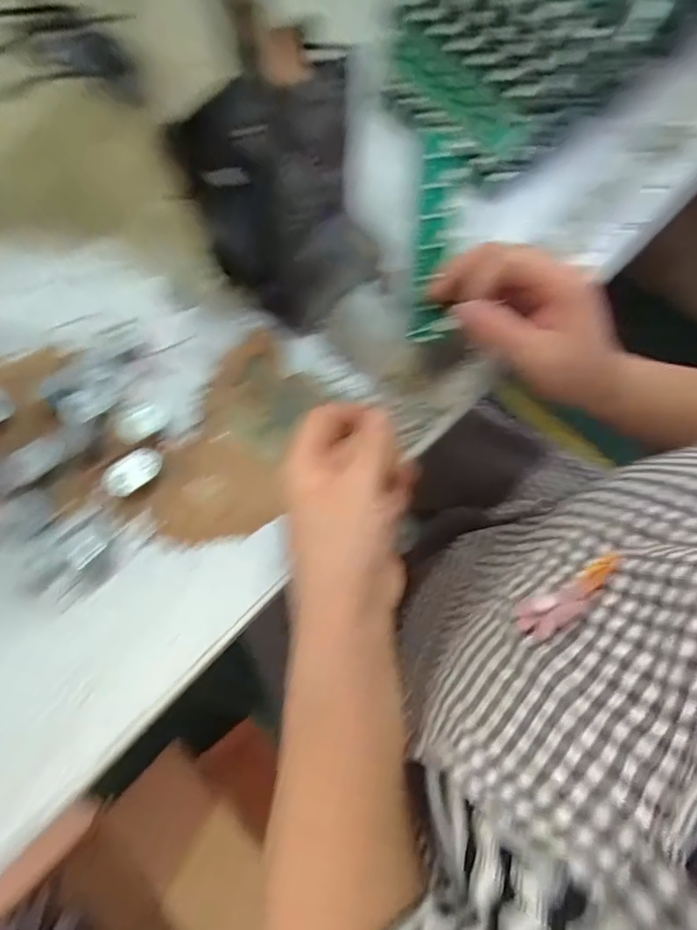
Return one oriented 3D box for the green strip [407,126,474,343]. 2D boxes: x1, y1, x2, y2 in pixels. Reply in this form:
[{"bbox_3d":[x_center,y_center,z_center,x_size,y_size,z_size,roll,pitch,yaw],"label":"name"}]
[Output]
[{"bbox_3d":[0.057,-0.146,0.323,0.027,0.009,0.131,7,88,3],"label":"green strip"}]

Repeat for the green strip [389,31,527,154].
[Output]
[{"bbox_3d":[0.081,-0.285,0.386,0.128,0.028,0.014,48,49,11],"label":"green strip"}]

